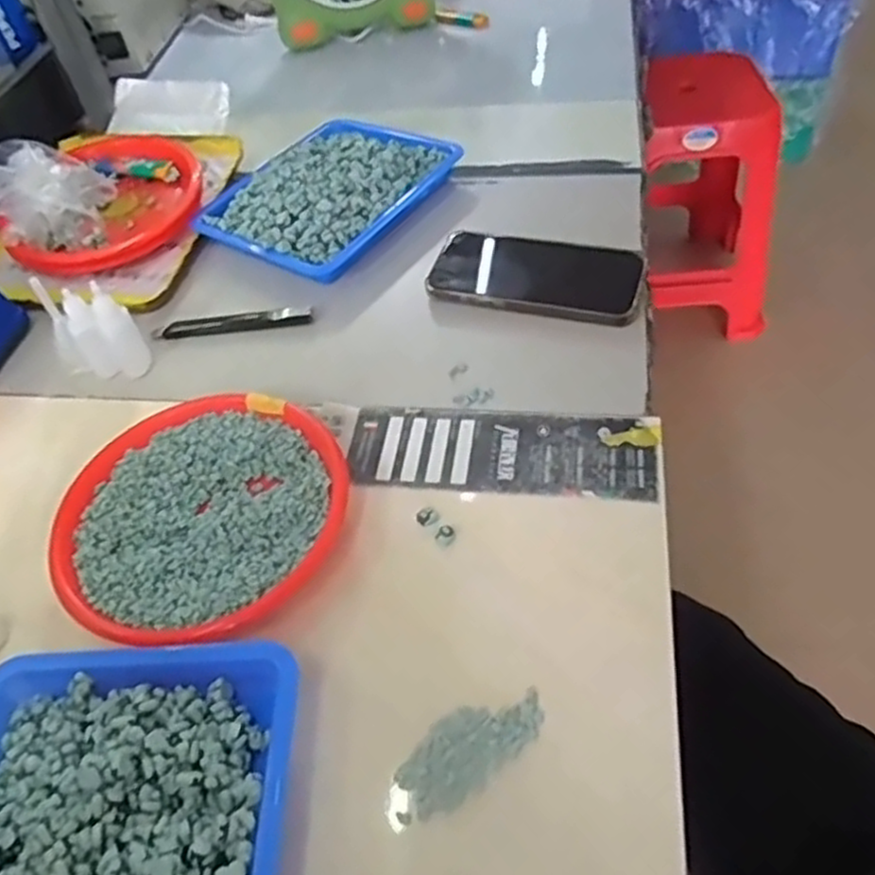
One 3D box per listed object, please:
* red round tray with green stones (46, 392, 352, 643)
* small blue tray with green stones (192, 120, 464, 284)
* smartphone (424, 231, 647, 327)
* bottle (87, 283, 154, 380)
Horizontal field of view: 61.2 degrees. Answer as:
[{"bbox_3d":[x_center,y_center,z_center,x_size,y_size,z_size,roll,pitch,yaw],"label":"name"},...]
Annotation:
[{"bbox_3d":[-0.148,0.048,0.469,0.175,0.032,0.173,-3,46,3],"label":"red round tray with green stones"},{"bbox_3d":[-0.101,-0.233,0.679,0.166,0.033,0.215,26,54,27],"label":"small blue tray with green stones"},{"bbox_3d":[0.078,-0.129,0.585,0.164,0.018,0.077,11,49,15],"label":"smartphone"},{"bbox_3d":[-0.237,-0.081,0.554,0.024,0.070,0.027,-24,49,-17],"label":"bottle"}]

